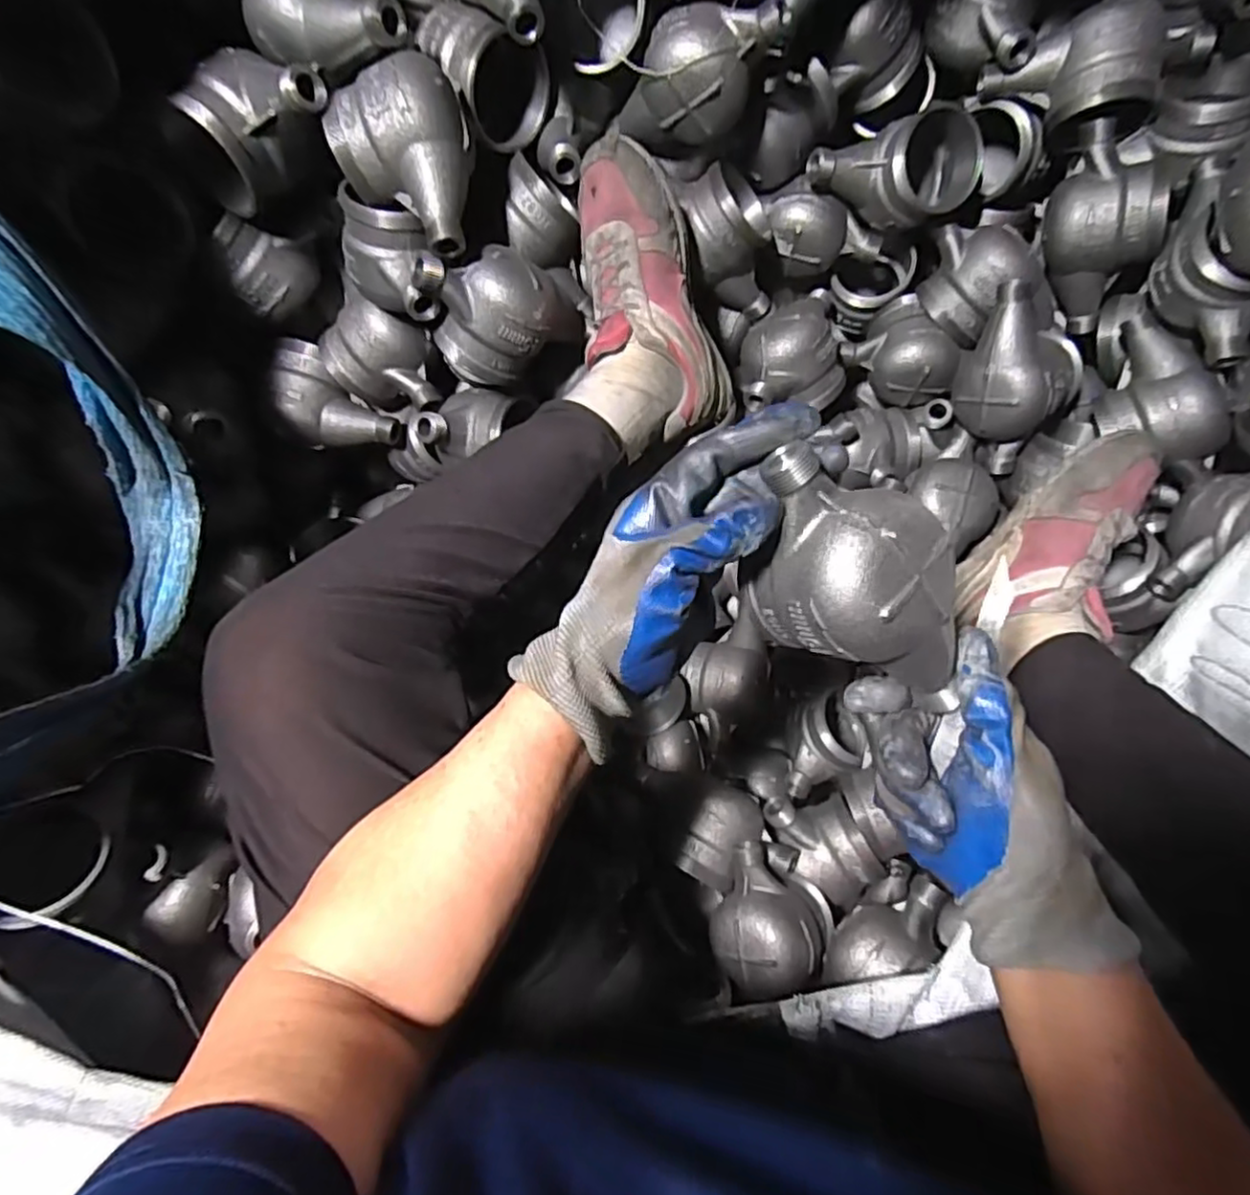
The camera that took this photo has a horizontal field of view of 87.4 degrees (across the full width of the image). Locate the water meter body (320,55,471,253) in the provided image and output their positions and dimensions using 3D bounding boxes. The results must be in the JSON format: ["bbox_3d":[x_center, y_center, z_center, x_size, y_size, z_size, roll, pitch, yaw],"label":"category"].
[{"bbox_3d":[-0.146,-0.292,0.453,0.087,0.084,0.104,-18,80,-2],"label":"water meter body"}]

